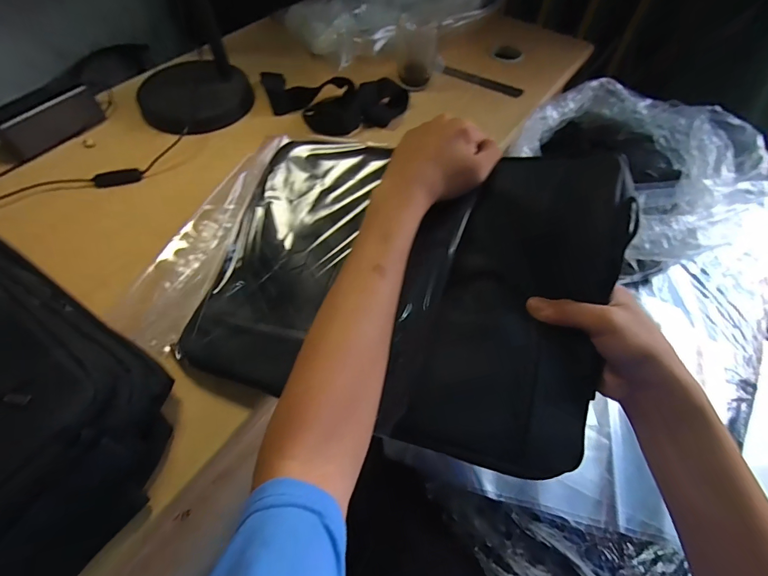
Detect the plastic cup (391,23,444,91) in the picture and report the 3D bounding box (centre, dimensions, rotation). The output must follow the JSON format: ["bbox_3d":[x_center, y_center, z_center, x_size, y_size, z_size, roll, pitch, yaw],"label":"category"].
[{"bbox_3d":[0.056,-0.384,0.611,0.064,0.089,0.069,1,57,-2],"label":"plastic cup"}]

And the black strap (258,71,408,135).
[{"bbox_3d":[-0.090,-0.289,0.567,0.228,0.035,0.108,19,59,9],"label":"black strap"}]

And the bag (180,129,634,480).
[{"bbox_3d":[0.009,-0.017,0.342,0.344,0.051,0.259,12,76,19],"label":"bag"}]

